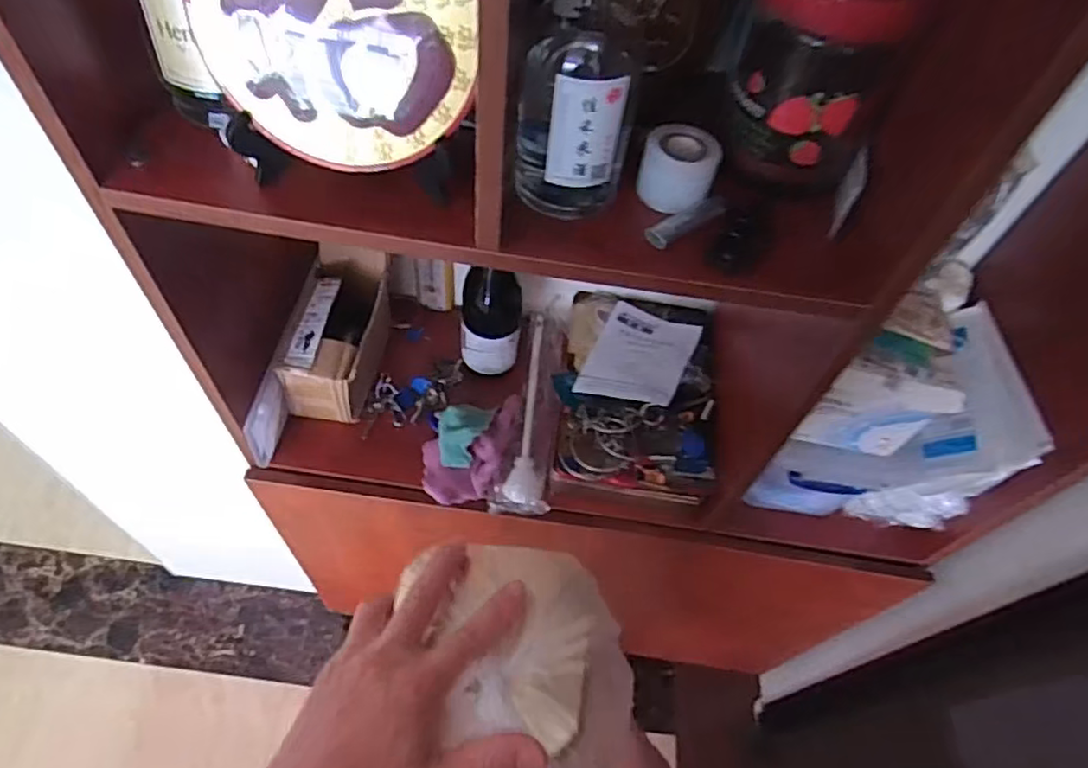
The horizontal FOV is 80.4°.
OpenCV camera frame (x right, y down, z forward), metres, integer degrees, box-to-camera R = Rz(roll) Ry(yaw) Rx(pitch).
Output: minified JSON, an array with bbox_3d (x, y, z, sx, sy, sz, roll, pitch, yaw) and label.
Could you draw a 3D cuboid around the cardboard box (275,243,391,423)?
[{"bbox_3d":[-0.266,-0.064,0.850,0.109,0.137,0.197,7,55,0],"label":"cardboard box"}]

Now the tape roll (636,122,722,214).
[{"bbox_3d":[0.107,-0.171,0.511,0.059,0.041,0.059,2,56,-4],"label":"tape roll"}]

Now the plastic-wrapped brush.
[{"bbox_3d":[-0.013,0.020,0.874,0.065,0.049,0.325,7,55,-1],"label":"plastic-wrapped brush"}]

